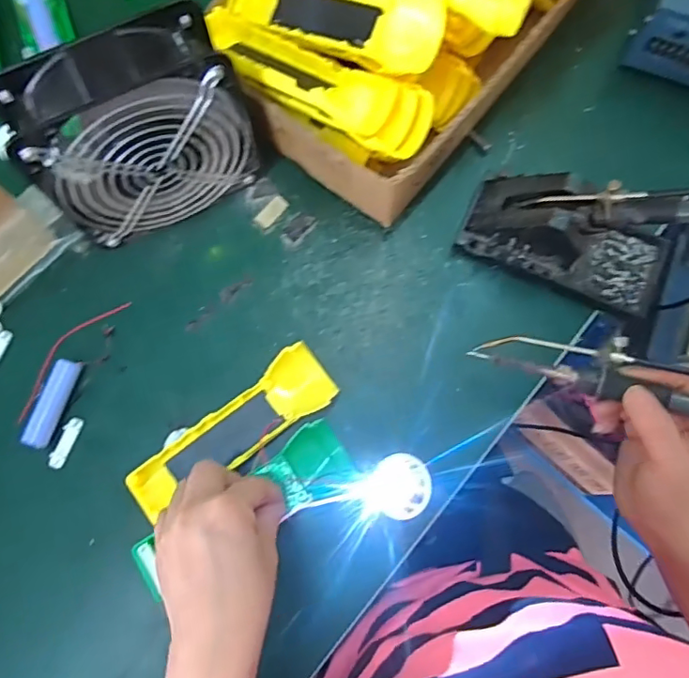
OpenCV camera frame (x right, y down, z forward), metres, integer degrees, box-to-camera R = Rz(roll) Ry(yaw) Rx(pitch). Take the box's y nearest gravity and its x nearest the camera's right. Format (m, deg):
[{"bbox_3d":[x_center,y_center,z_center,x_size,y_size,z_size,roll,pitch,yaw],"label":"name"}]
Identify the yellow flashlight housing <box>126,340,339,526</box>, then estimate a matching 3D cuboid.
[{"bbox_3d":[-0.085,0.068,0.410,0.163,0.018,0.049,-34,80,-5],"label":"yellow flashlight housing"}]

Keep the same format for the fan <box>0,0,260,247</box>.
[{"bbox_3d":[-0.144,-0.146,0.397,0.152,0.144,0.068,-25,78,-6],"label":"fan"}]

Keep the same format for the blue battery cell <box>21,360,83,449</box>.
[{"bbox_3d":[-0.223,0.049,0.416,0.018,0.018,0.067,19,77,4],"label":"blue battery cell"}]

